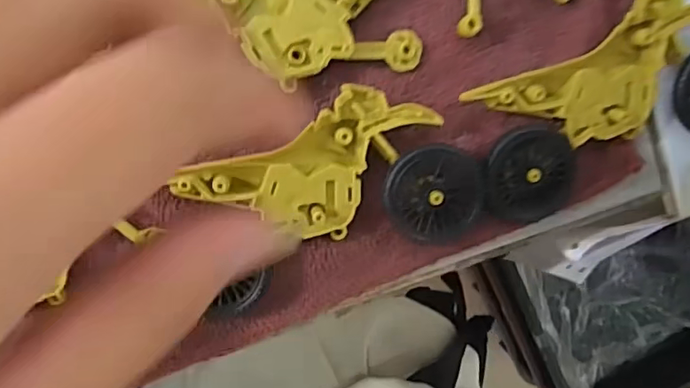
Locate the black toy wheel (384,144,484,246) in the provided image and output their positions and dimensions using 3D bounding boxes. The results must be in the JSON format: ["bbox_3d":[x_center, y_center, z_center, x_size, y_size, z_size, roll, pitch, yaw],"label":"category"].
[{"bbox_3d":[0.034,0.000,0.211,0.037,0.012,0.037,-1,96,-7],"label":"black toy wheel"}]

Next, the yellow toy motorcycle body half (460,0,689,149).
[{"bbox_3d":[0.099,-0.043,0.214,0.096,0.012,0.046,-32,99,-3],"label":"yellow toy motorcycle body half"}]

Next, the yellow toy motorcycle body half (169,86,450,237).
[{"bbox_3d":[-0.010,-0.008,0.205,0.091,0.012,0.049,-29,99,-4],"label":"yellow toy motorcycle body half"}]

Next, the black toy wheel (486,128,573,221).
[{"bbox_3d":[0.073,-0.007,0.217,0.037,0.010,0.035,-1,96,-7],"label":"black toy wheel"}]

